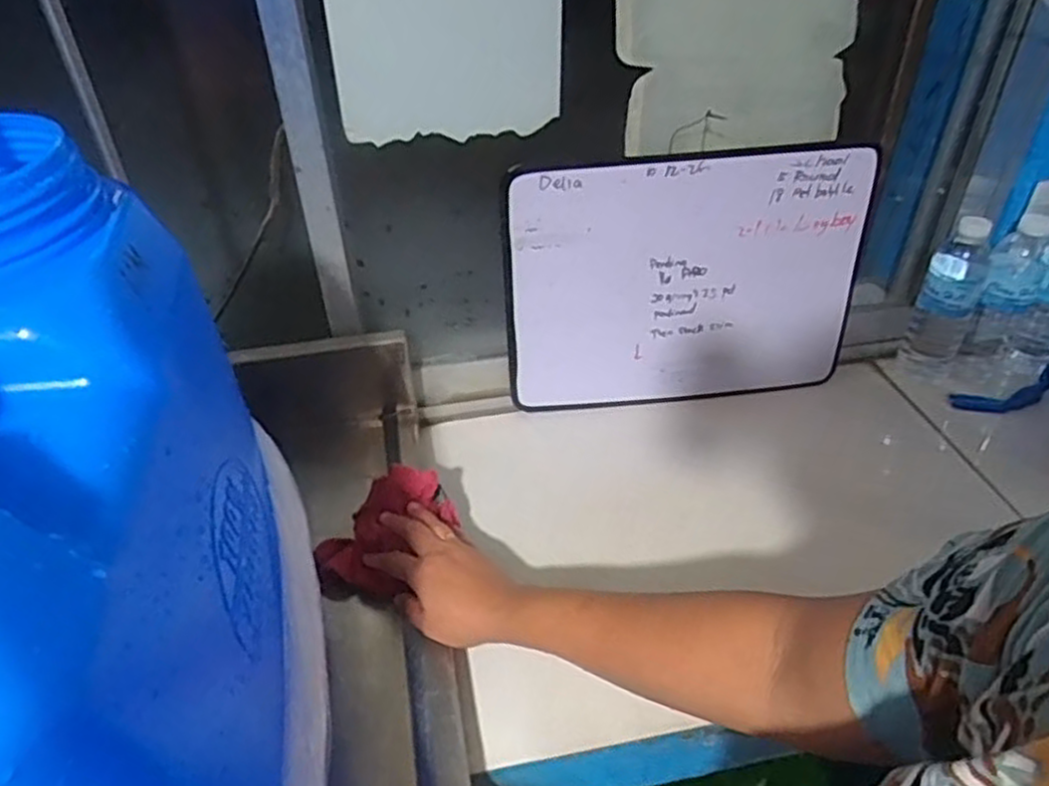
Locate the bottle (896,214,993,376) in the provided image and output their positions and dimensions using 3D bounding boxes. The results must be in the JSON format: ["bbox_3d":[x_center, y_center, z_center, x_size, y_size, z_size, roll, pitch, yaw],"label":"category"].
[{"bbox_3d":[0.499,-0.105,0.882,0.063,0.201,0.056,22,44,27],"label":"bottle"}]

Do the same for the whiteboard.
[{"bbox_3d":[0.177,-0.119,0.821,0.388,0.284,0.017,-5,35,-5],"label":"whiteboard"}]

